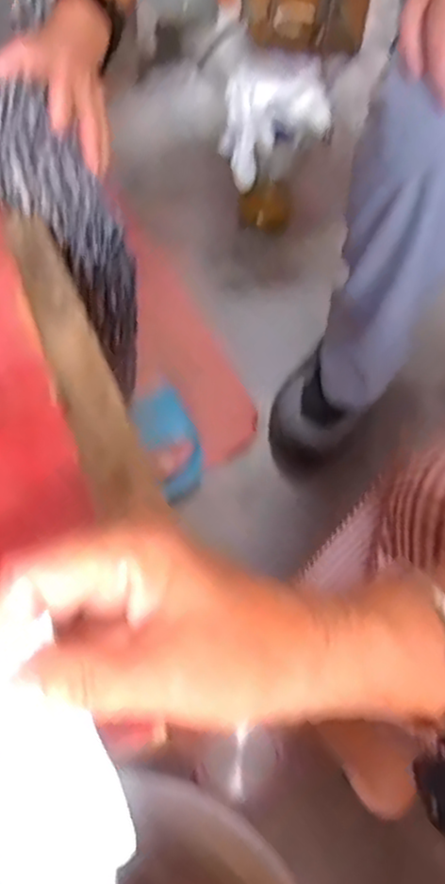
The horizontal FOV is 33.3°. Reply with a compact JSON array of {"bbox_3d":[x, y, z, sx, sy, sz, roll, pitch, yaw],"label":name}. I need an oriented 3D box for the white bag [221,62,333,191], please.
[{"bbox_3d":[0.084,-0.471,1.101,0.152,0.153,0.077,-11,53,-14],"label":"white bag"}]

